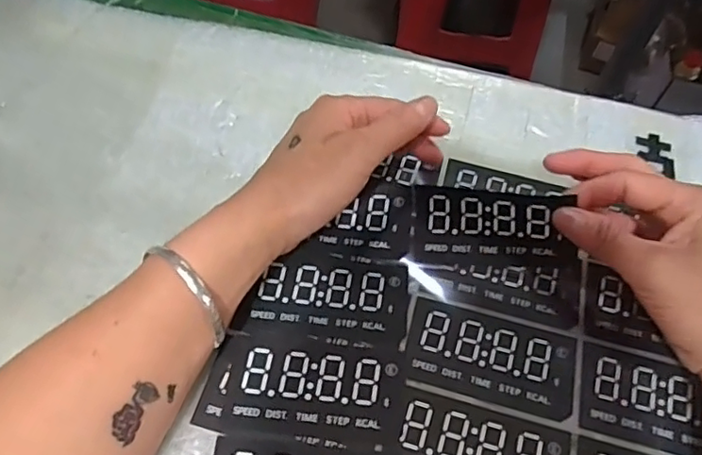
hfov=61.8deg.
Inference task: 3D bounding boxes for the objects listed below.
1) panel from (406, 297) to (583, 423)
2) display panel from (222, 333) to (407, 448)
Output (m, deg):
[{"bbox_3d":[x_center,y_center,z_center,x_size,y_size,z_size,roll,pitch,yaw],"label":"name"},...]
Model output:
[{"bbox_3d":[0.076,0.070,0.319,0.091,0.004,0.048,15,59,5],"label":"panel"},{"bbox_3d":[-0.017,0.083,0.303,0.090,0.004,0.047,8,59,1],"label":"display panel"}]

